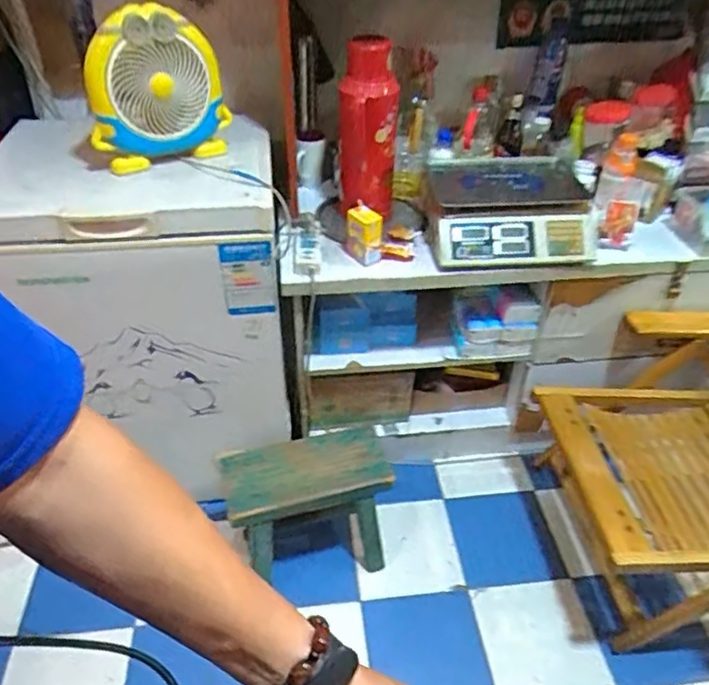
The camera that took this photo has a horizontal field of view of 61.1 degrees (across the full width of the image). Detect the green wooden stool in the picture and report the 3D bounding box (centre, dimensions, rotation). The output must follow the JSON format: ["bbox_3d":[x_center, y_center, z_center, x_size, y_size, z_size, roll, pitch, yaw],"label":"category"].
[{"bbox_3d":[-0.097,0.386,1.365,0.349,0.293,0.250,-16,43,-19],"label":"green wooden stool"}]

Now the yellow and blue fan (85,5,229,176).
[{"bbox_3d":[-0.367,-0.469,1.124,0.248,0.262,0.107,-17,43,-20],"label":"yellow and blue fan"}]

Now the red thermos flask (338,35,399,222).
[{"bbox_3d":[0.028,-0.465,1.339,0.127,0.380,0.128,1,40,0],"label":"red thermos flask"}]

